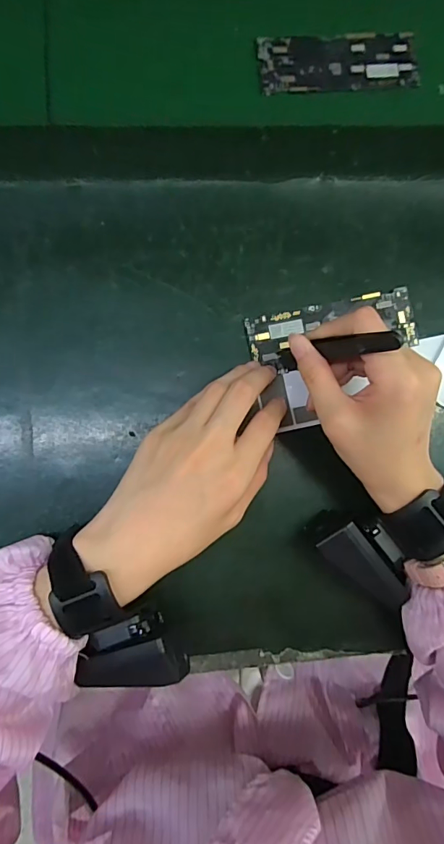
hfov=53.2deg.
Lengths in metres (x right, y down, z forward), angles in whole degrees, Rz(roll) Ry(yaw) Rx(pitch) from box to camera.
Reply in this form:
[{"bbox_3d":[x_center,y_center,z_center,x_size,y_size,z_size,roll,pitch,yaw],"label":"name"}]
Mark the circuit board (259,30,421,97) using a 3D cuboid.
[{"bbox_3d":[0.090,-0.276,0.341,0.123,0.004,0.045,-6,88,-5],"label":"circuit board"}]

